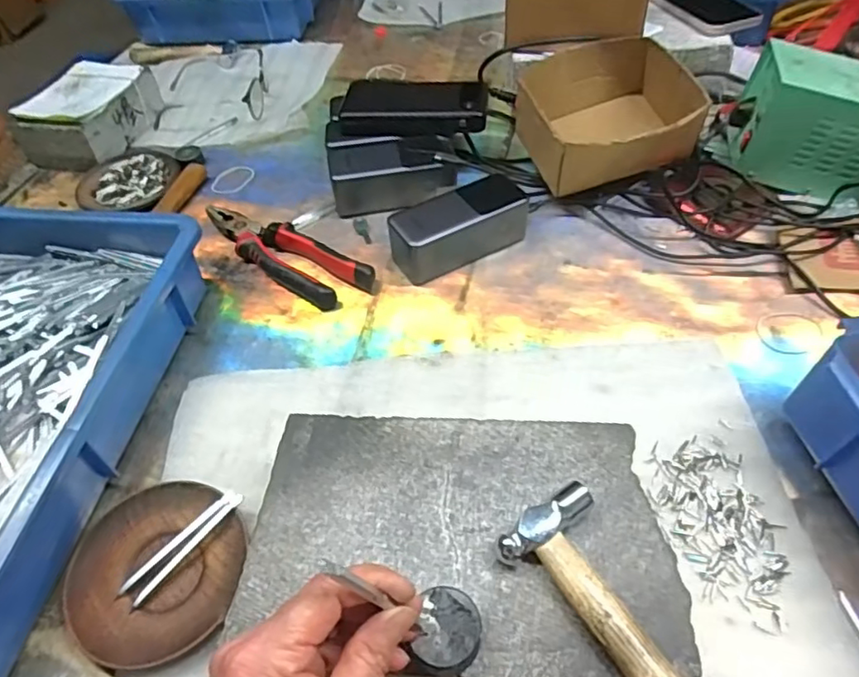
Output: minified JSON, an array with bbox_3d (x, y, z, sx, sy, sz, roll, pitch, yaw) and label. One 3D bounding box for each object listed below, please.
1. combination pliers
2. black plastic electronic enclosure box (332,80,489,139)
[{"bbox_3d":[-0.148,-0.086,0.589,0.212,0.024,0.053,29,58,24],"label":"combination pliers"},{"bbox_3d":[-0.018,-0.249,0.645,0.159,0.033,0.058,2,51,5],"label":"black plastic electronic enclosure box"}]

